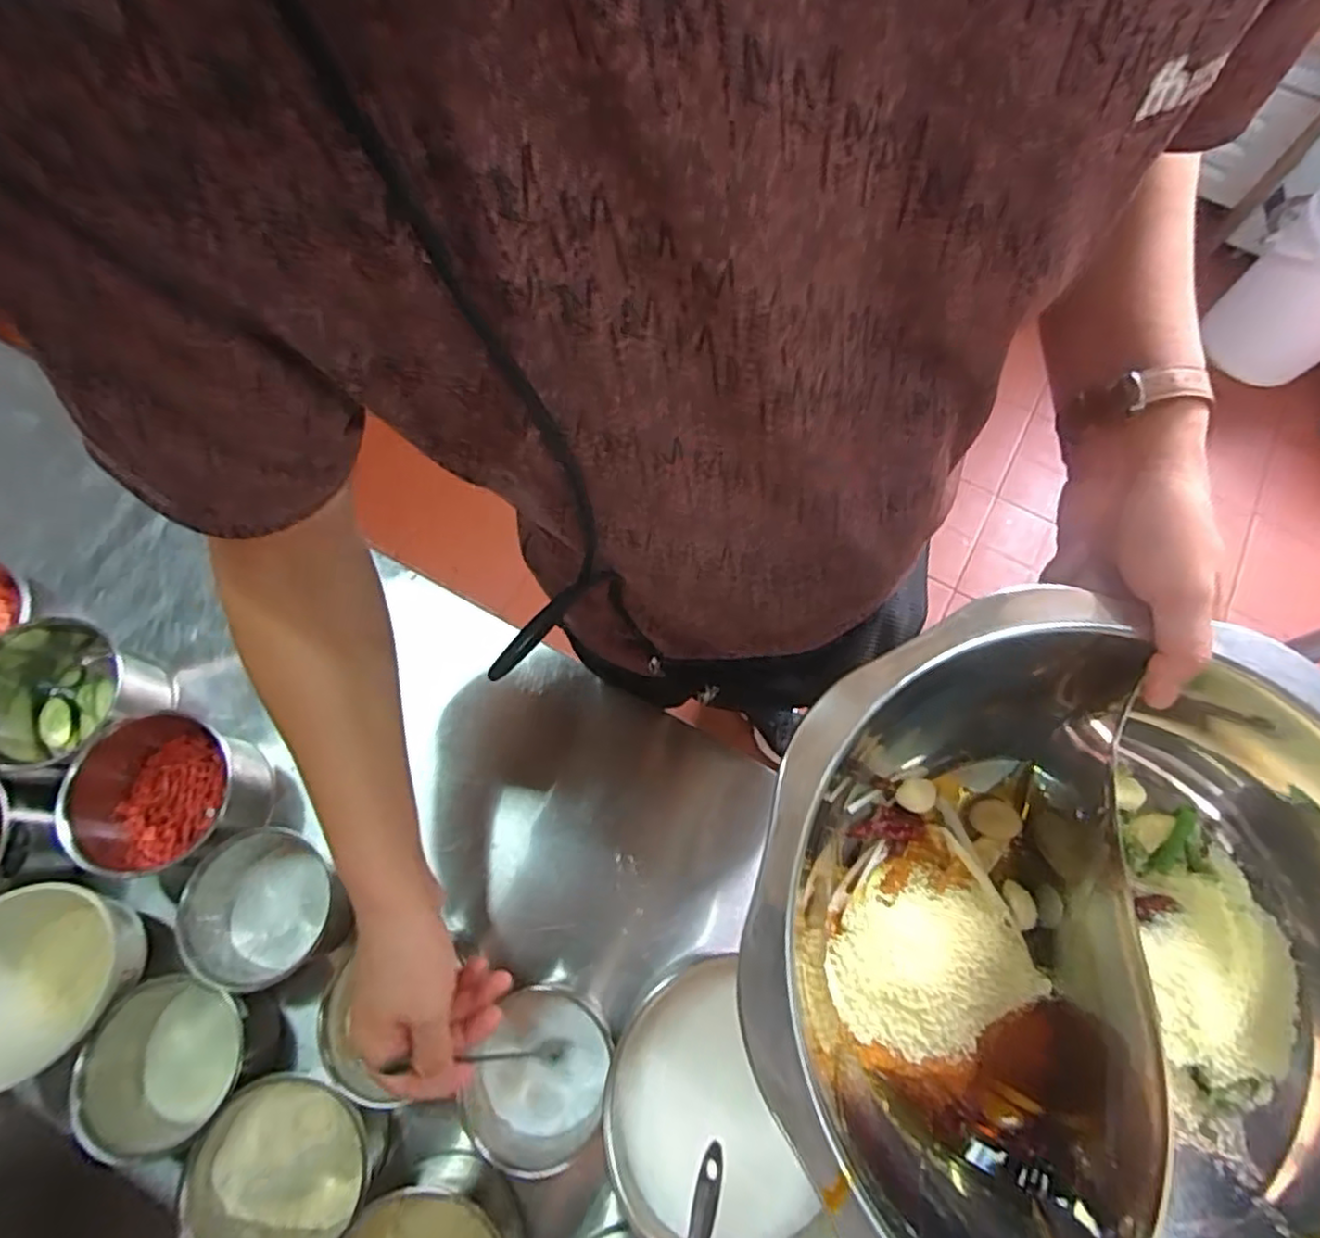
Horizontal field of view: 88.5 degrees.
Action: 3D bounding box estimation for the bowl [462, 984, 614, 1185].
[{"bbox_3d":[-0.097,0.379,0.564,0.103,0.059,0.124,21,69,5],"label":"bowl"}]

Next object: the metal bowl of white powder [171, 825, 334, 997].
[{"bbox_3d":[-0.341,0.250,0.585,0.104,0.087,0.109,1,69,-3],"label":"metal bowl of white powder"}]

